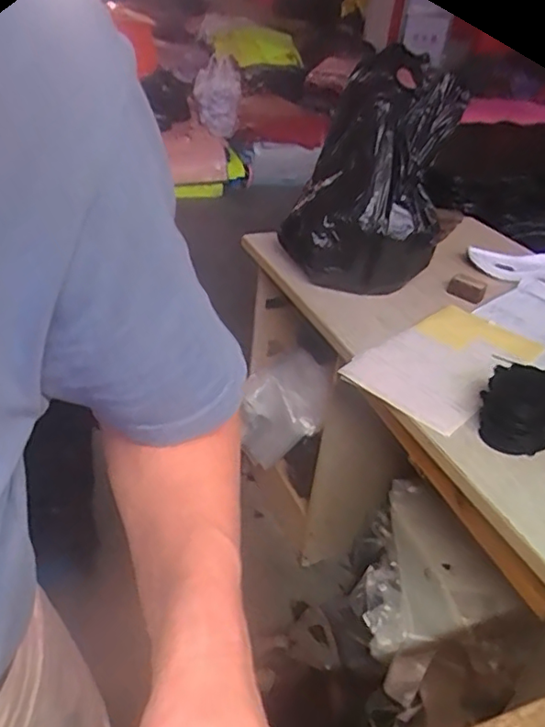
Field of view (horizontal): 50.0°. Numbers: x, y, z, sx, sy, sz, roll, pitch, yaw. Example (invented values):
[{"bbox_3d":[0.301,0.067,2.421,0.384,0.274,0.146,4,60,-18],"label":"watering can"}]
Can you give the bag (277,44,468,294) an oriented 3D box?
[{"bbox_3d":[0.204,-0.390,1.211,0.299,0.431,0.305,15,34,10],"label":"bag"}]

